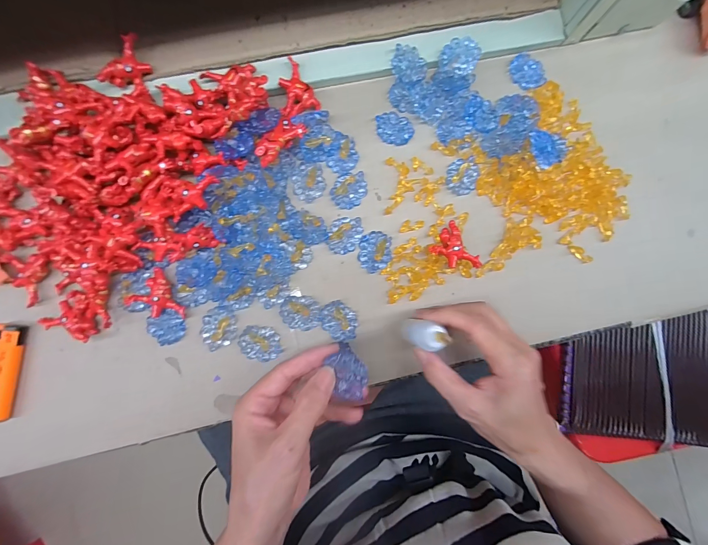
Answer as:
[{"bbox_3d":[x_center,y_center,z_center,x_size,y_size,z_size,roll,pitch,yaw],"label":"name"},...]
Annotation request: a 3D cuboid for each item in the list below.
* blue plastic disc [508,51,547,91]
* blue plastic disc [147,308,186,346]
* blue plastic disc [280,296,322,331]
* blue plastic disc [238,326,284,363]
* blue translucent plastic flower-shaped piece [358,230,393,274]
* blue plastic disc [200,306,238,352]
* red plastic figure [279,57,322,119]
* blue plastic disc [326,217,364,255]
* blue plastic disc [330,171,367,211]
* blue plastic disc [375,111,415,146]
[{"bbox_3d":[0.176,-0.203,0.332,0.028,0.010,0.039,-44,89,-4],"label":"blue plastic disc"},{"bbox_3d":[-0.168,0.049,0.295,0.028,0.007,0.031,-45,89,-4],"label":"blue plastic disc"},{"bbox_3d":[-0.049,0.037,0.300,0.036,0.010,0.031,-1,87,-2],"label":"blue plastic disc"},{"bbox_3d":[-0.085,0.065,0.297,0.038,0.010,0.030,21,86,-1],"label":"blue plastic disc"},{"bbox_3d":[0.020,-0.019,0.307,0.030,0.012,0.038,1,87,-2],"label":"blue translucent plastic flower-shaped piece"},{"bbox_3d":[-0.123,0.050,0.295,0.030,0.011,0.038,-2,87,-2],"label":"blue plastic disc"},{"bbox_3d":[-0.053,-0.173,0.306,0.035,0.015,0.047,-9,87,-3],"label":"red plastic figure"},{"bbox_3d":[-0.008,-0.035,0.306,0.030,0.013,0.036,16,86,-1],"label":"blue plastic disc"},{"bbox_3d":[-0.004,-0.078,0.310,0.034,0.011,0.034,0,87,-2],"label":"blue plastic disc"},{"bbox_3d":[0.040,-0.140,0.317,0.035,0.005,0.033,-3,87,-2],"label":"blue plastic disc"}]

